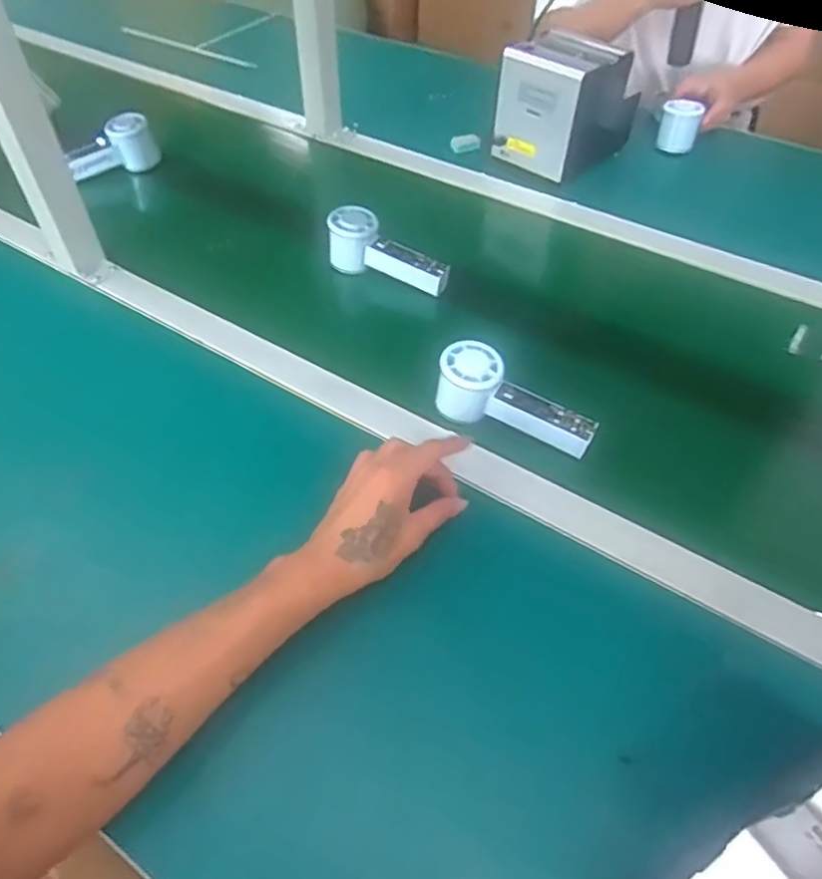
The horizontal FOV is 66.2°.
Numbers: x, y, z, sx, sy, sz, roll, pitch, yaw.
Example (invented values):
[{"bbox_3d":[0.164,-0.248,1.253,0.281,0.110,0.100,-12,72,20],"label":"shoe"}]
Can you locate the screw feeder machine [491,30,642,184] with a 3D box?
[{"bbox_3d":[0.215,-0.461,0.867,0.164,0.144,0.115,-36,57,-24],"label":"screw feeder machine"}]

